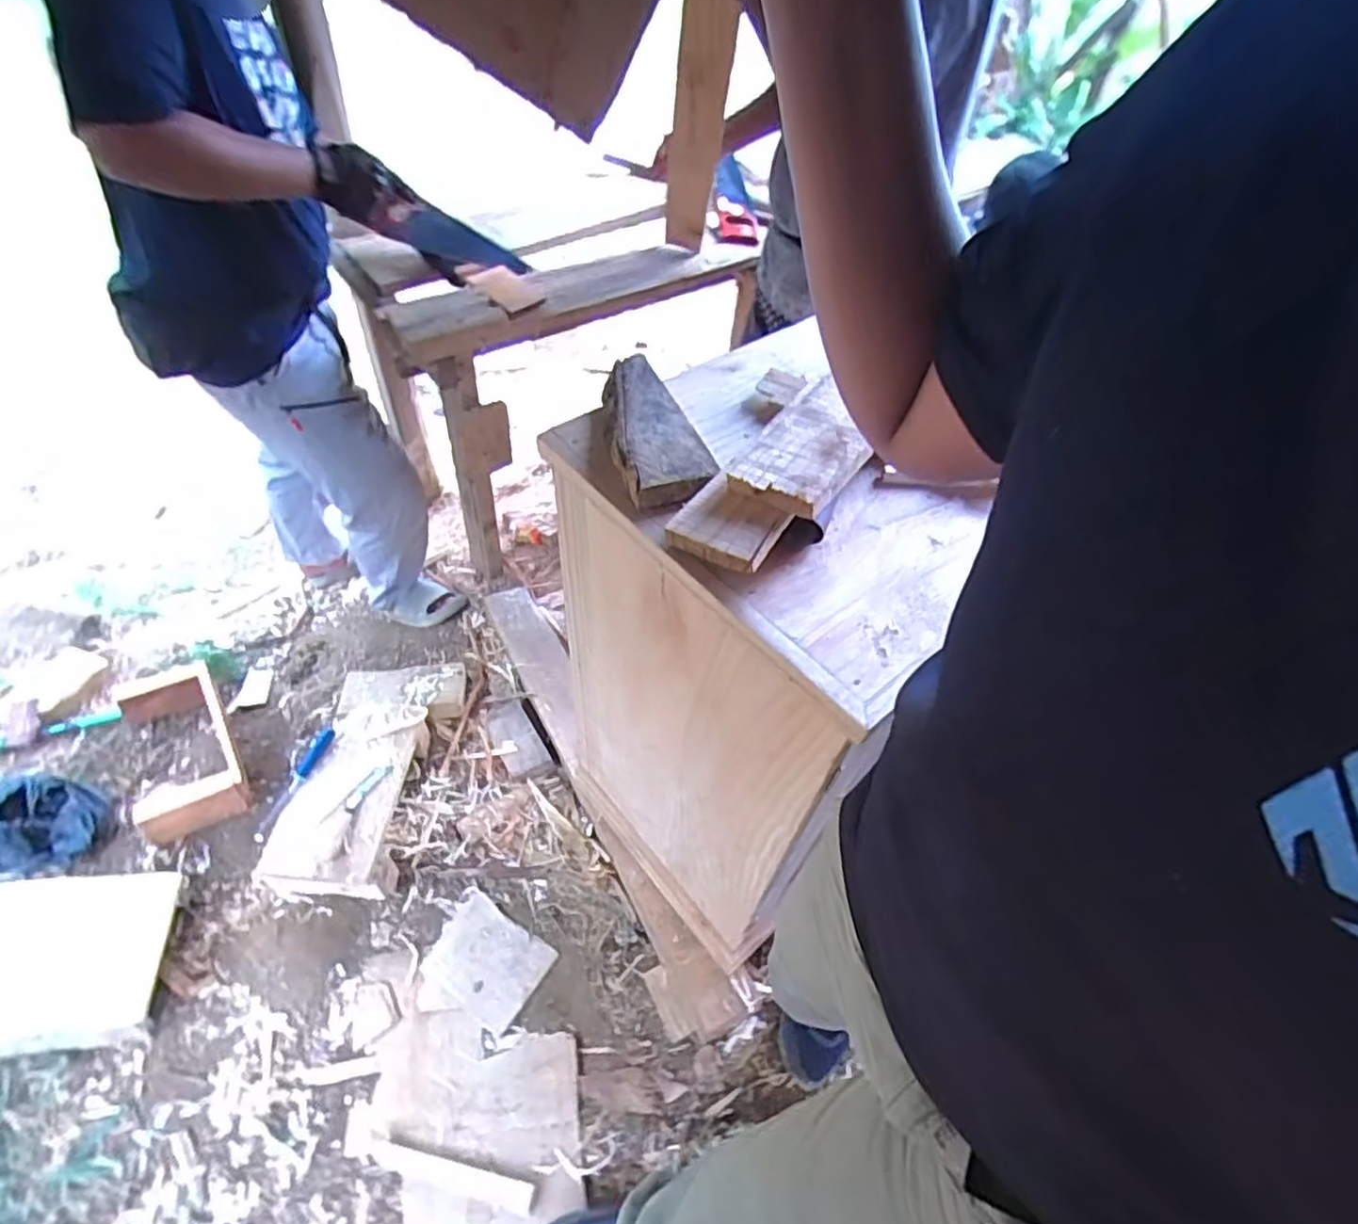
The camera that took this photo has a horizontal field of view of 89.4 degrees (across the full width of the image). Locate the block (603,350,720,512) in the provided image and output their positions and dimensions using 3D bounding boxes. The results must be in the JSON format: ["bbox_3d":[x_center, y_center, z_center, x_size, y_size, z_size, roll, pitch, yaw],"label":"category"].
[{"bbox_3d":[-0.032,-0.201,0.726,0.086,0.029,0.209,-11,56,-11],"label":"block"}]

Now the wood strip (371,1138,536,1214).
[{"bbox_3d":[-0.350,0.862,1.054,0.260,0.021,0.038,12,55,5],"label":"wood strip"}]

